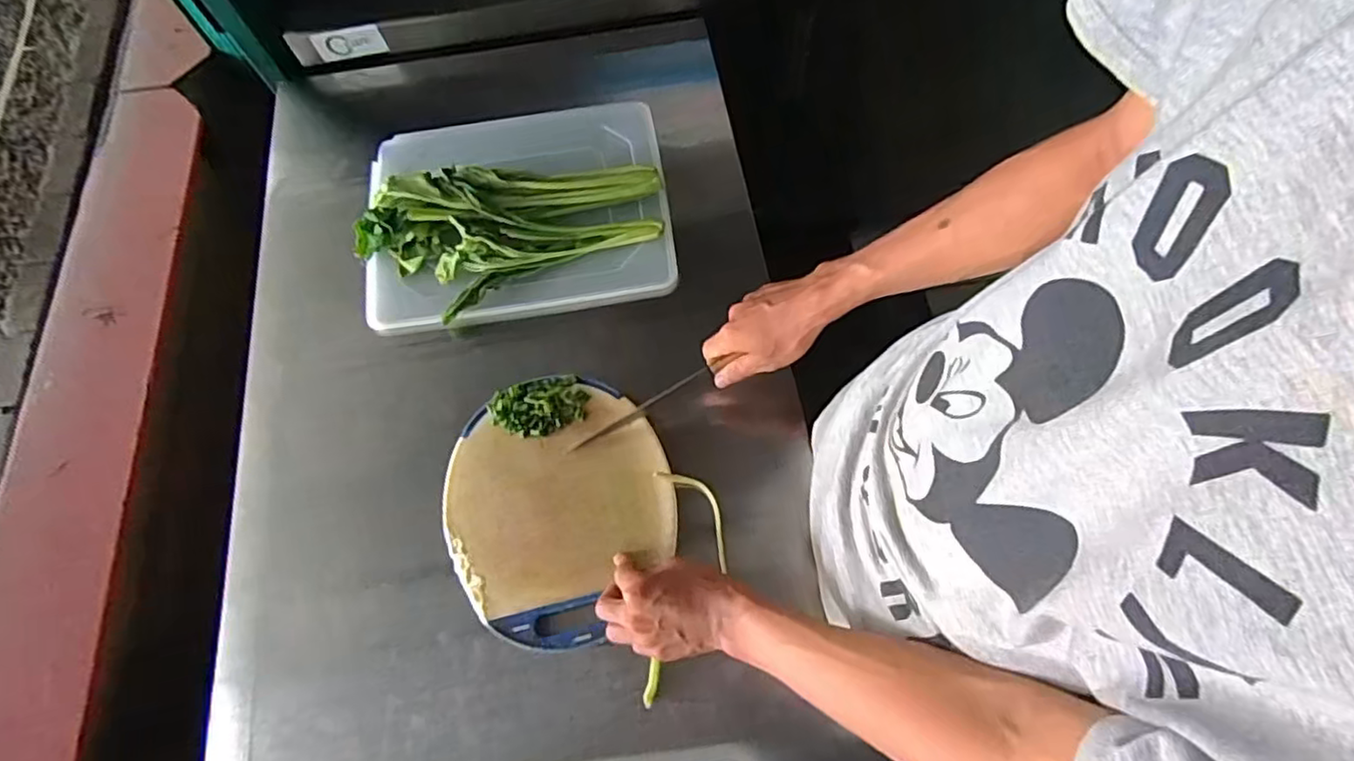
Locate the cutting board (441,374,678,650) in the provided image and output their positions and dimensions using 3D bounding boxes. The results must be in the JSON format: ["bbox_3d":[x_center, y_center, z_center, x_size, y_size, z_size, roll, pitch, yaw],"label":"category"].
[{"bbox_3d":[-0.116,0.128,0.636,0.219,0.013,0.241,-14,68,-3],"label":"cutting board"}]

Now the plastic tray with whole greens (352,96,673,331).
[{"bbox_3d":[-0.194,-0.213,0.763,0.354,0.060,0.271,-9,67,-1],"label":"plastic tray with whole greens"}]

